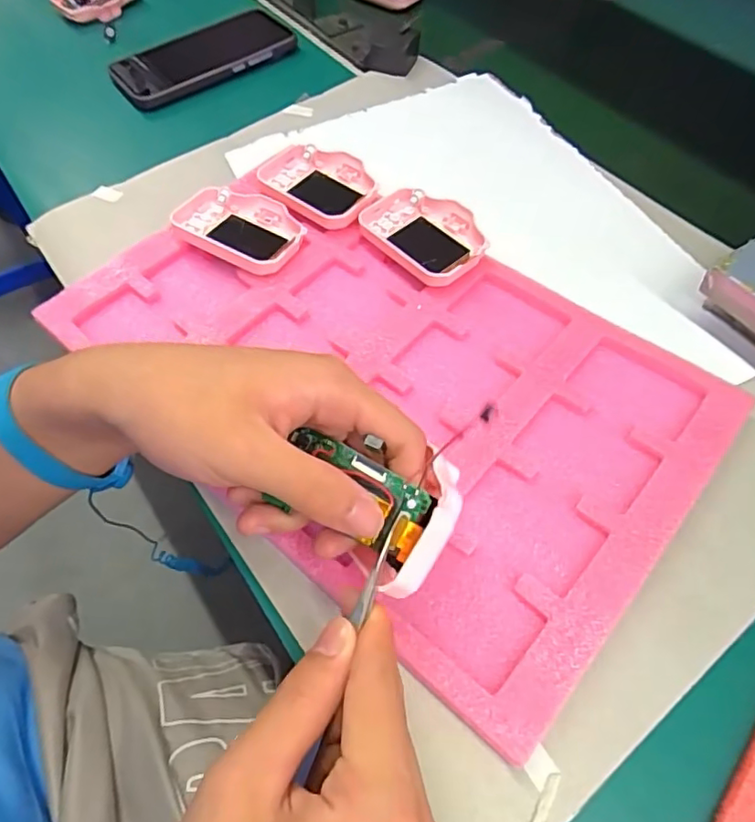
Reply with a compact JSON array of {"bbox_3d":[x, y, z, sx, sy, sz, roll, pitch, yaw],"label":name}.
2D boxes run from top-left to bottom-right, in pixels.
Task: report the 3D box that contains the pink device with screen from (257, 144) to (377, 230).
[{"bbox_3d":[-0.040,-0.162,0.421,0.088,0.022,0.060,31,64,19],"label":"pink device with screen"}]

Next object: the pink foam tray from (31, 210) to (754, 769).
[{"bbox_3d":[-0.008,-0.022,0.343,0.365,0.017,0.238,34,65,20],"label":"pink foam tray"}]

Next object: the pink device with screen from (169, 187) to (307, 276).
[{"bbox_3d":[-0.094,-0.126,0.399,0.090,0.024,0.062,23,62,15],"label":"pink device with screen"}]

